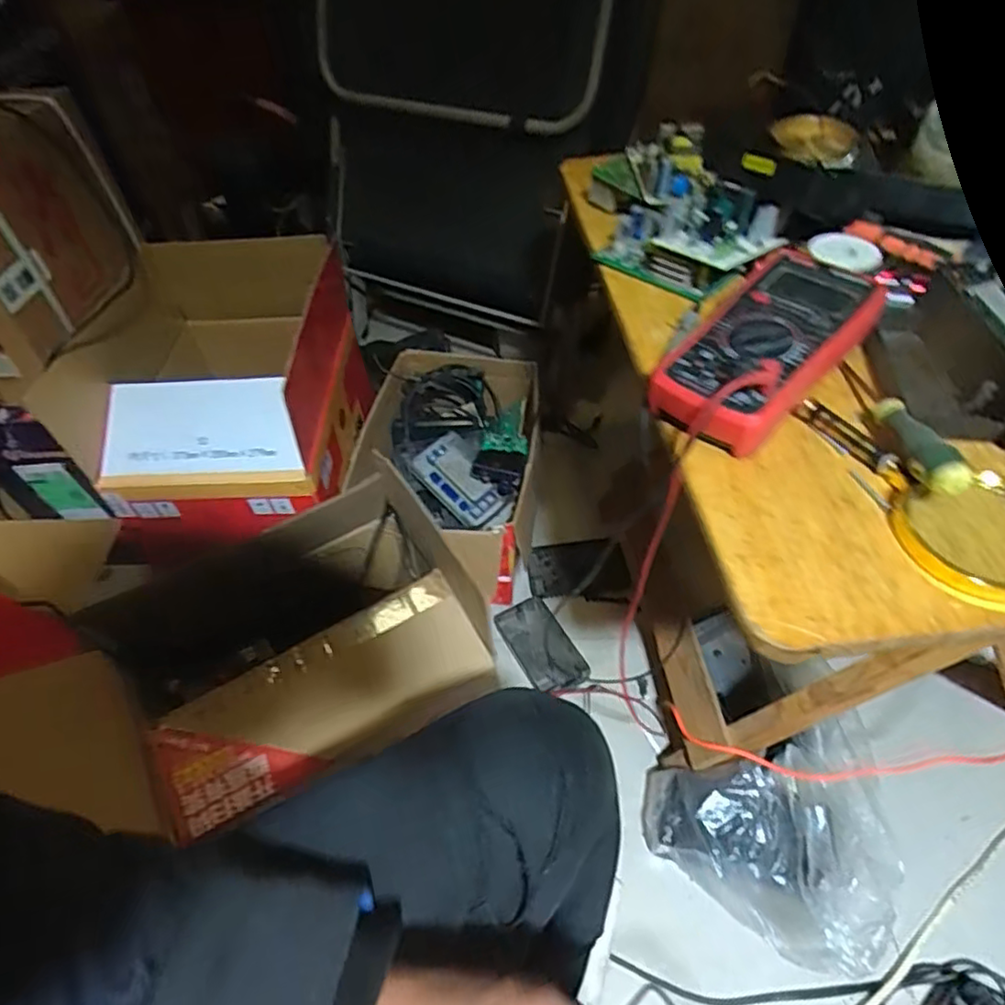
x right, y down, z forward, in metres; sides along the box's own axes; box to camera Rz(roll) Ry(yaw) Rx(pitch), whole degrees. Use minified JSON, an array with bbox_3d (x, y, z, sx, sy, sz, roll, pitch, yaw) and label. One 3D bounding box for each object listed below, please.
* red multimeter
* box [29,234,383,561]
[{"bbox_3d":[0.185,-0.112,0.449,0.192,0.049,0.094,-36,57,-24],"label":"red multimeter"},{"bbox_3d":[-0.415,-0.177,0.928,0.358,0.267,0.422,-7,50,-3],"label":"box"}]

